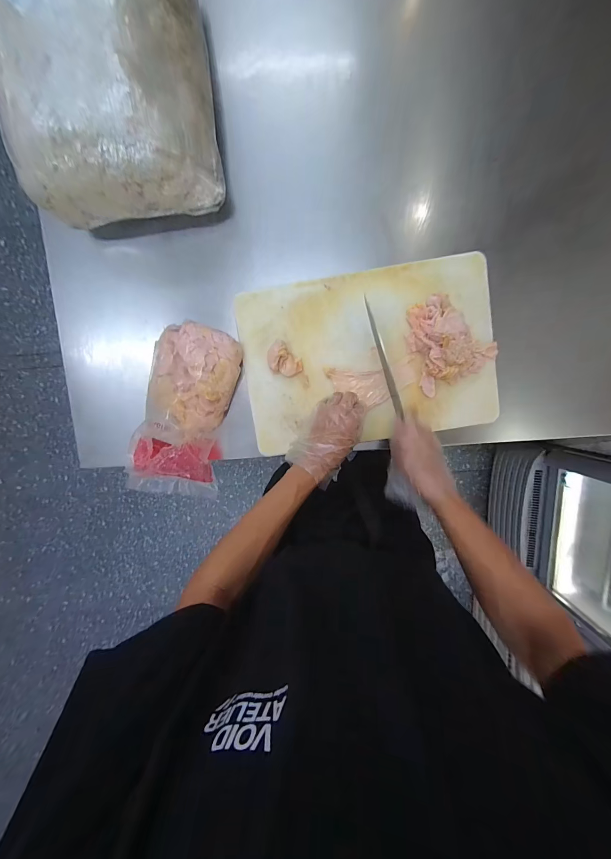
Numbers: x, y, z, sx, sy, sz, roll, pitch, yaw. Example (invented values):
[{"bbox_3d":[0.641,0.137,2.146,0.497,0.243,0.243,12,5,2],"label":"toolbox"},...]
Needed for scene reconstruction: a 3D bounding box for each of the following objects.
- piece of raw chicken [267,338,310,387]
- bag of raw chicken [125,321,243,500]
[{"bbox_3d":[-0.029,-0.110,0.535,0.091,0.018,0.048,42,96,-4],"label":"piece of raw chicken"},{"bbox_3d":[-0.214,-0.028,0.540,0.156,0.060,0.309,14,97,-1],"label":"bag of raw chicken"}]

